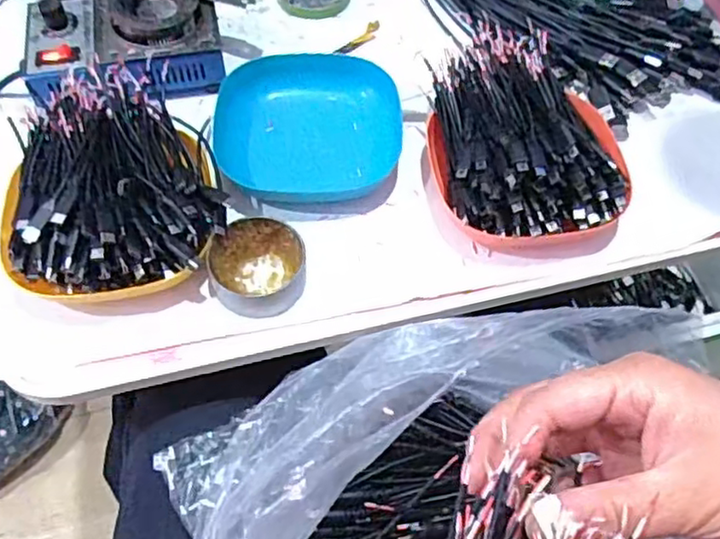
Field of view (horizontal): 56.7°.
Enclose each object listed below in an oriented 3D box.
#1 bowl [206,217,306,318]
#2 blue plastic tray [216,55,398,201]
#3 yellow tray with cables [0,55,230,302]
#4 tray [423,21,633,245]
[{"bbox_3d":[-0.068,-0.003,0.447,0.060,0.024,0.063,0,60,-1],"label":"bowl"},{"bbox_3d":[-0.040,-0.113,0.516,0.139,0.027,0.126,0,60,-1],"label":"blue plastic tray"},{"bbox_3d":[-0.171,-0.066,0.460,0.136,0.069,0.183,-13,61,-8],"label":"yellow tray with cables"},{"bbox_3d":[0.117,-0.100,0.479,0.128,0.075,0.178,-8,60,-6],"label":"tray"}]

